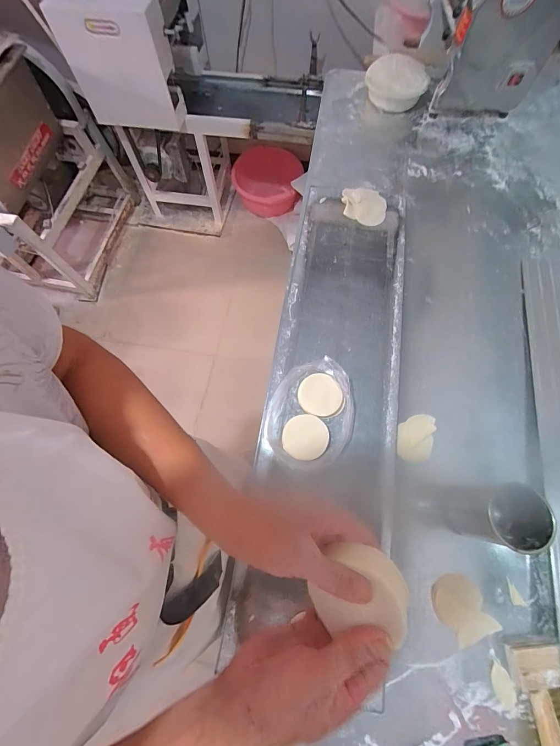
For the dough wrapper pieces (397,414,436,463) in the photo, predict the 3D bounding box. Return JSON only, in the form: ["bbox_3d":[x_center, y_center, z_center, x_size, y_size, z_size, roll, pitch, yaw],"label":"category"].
[{"bbox_3d":[0.276,0.130,0.647,0.074,0.010,0.101,19,70,7],"label":"dough wrapper pieces"}]

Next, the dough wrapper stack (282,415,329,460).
[{"bbox_3d":[0.049,0.128,0.621,0.087,0.029,0.082,-7,69,-3],"label":"dough wrapper stack"}]

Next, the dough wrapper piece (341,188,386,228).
[{"bbox_3d":[0.221,-0.442,0.837,0.116,0.010,0.111,10,69,3],"label":"dough wrapper piece"}]

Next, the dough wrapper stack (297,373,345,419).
[{"bbox_3d":[0.083,0.047,0.647,0.087,0.020,0.088,-21,71,10],"label":"dough wrapper stack"}]

